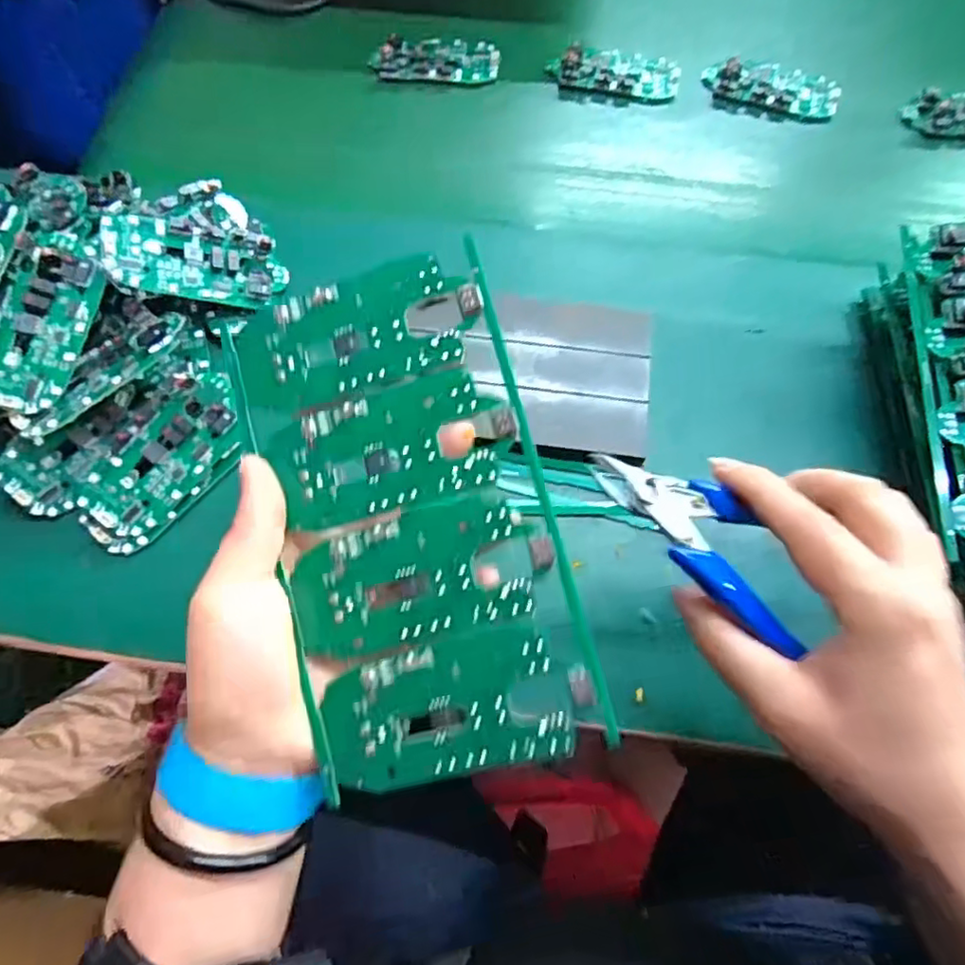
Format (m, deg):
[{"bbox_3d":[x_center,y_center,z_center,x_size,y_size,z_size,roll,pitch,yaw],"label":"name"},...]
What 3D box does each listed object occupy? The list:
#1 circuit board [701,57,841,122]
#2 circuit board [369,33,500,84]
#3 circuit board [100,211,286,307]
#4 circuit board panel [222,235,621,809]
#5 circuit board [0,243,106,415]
[{"bbox_3d":[0.217,-0.296,0.476,0.095,0.015,0.048,10,70,2],"label":"circuit board"},{"bbox_3d":[-0.035,-0.325,0.480,0.094,0.009,0.047,1,70,-1],"label":"circuit board"},{"bbox_3d":[-0.162,-0.128,0.361,0.096,0.010,0.045,3,78,-34],"label":"circuit board"},{"bbox_3d":[-0.028,0.012,0.232,0.104,0.004,0.186,-16,83,9],"label":"circuit board panel"},{"bbox_3d":[-0.231,-0.079,0.326,0.040,0.011,0.088,18,78,-18],"label":"circuit board"}]

